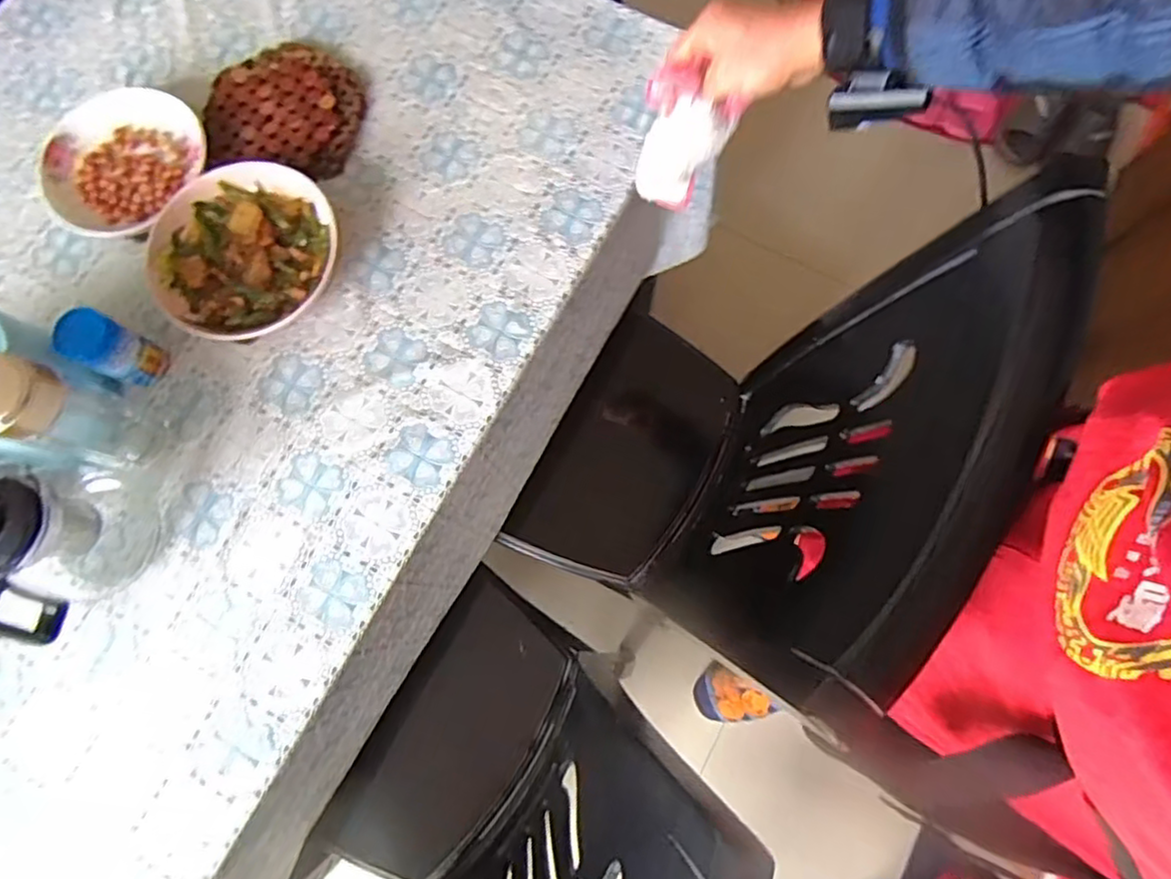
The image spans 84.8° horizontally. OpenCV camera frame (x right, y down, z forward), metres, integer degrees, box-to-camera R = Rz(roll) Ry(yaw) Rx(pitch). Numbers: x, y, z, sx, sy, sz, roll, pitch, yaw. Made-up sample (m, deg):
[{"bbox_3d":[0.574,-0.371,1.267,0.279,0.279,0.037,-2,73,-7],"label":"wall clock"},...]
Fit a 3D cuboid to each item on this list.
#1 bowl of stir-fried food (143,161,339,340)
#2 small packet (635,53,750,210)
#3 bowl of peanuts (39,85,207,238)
[{"bbox_3d":[-0.347,-0.190,0.659,0.188,0.045,0.173,0,77,1],"label":"bowl of stir-fried food"},{"bbox_3d":[0.087,-0.256,0.558,0.076,0.129,0.032,6,77,2],"label":"small packet"},{"bbox_3d":[-0.498,-0.295,0.694,0.164,0.035,0.173,0,77,1],"label":"bowl of peanuts"}]

